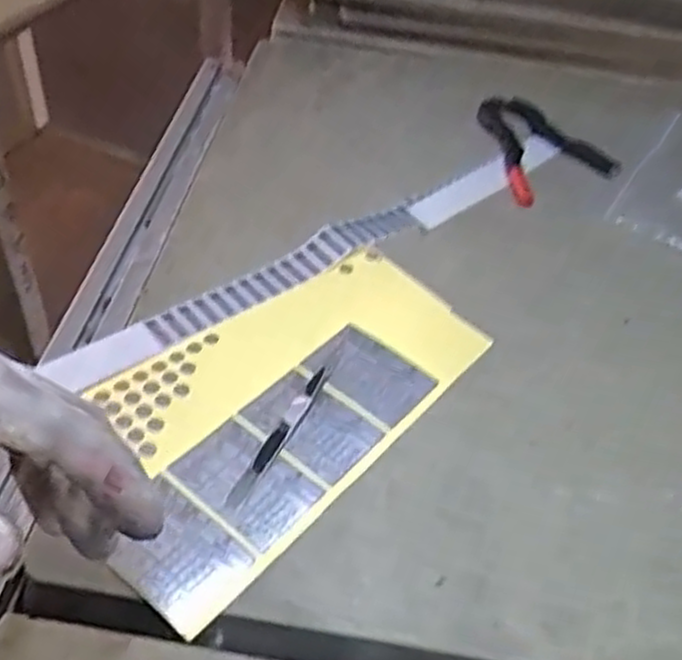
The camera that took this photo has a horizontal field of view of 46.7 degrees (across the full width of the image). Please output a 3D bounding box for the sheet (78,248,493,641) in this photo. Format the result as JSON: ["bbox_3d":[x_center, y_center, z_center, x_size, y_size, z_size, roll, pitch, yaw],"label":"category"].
[{"bbox_3d":[-0.035,0.035,0.484,0.144,0.011,0.282,34,49,23],"label":"sheet"}]

